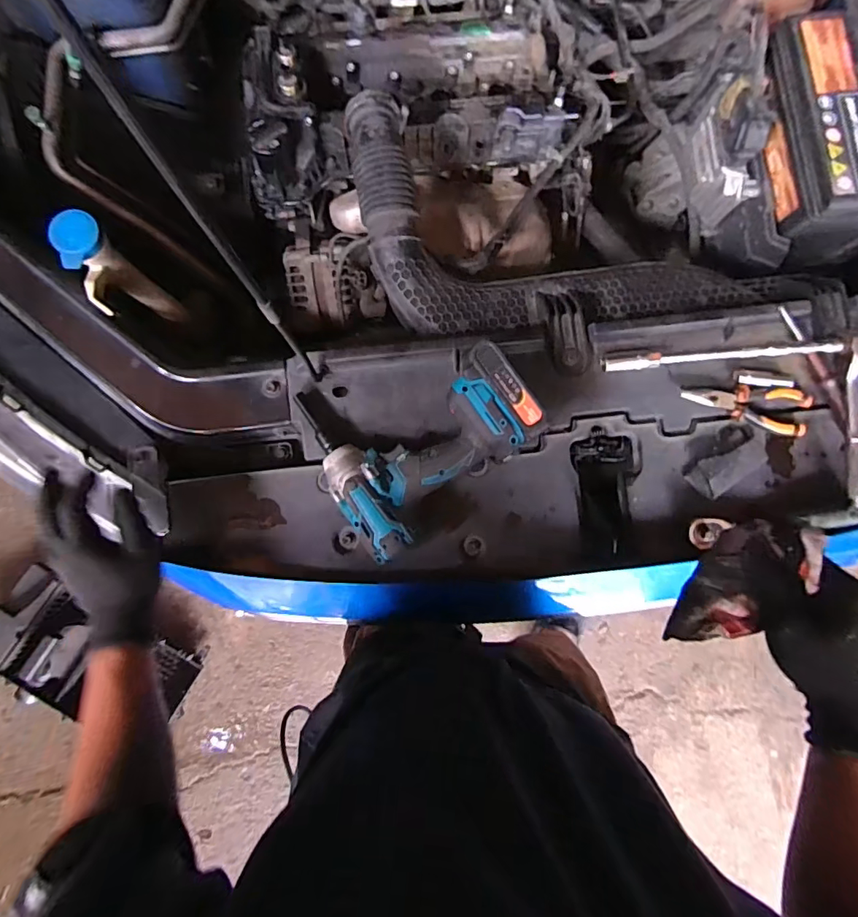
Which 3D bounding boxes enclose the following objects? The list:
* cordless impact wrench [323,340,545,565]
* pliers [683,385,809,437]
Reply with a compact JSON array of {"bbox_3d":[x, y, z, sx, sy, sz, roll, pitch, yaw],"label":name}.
[{"bbox_3d":[0.001,-0.008,0.544,0.225,0.089,0.141,-35,84,-6],"label":"cordless impact wrench"},{"bbox_3d":[0.364,-0.056,0.586,0.146,0.017,0.051,3,82,-1],"label":"pliers"}]

